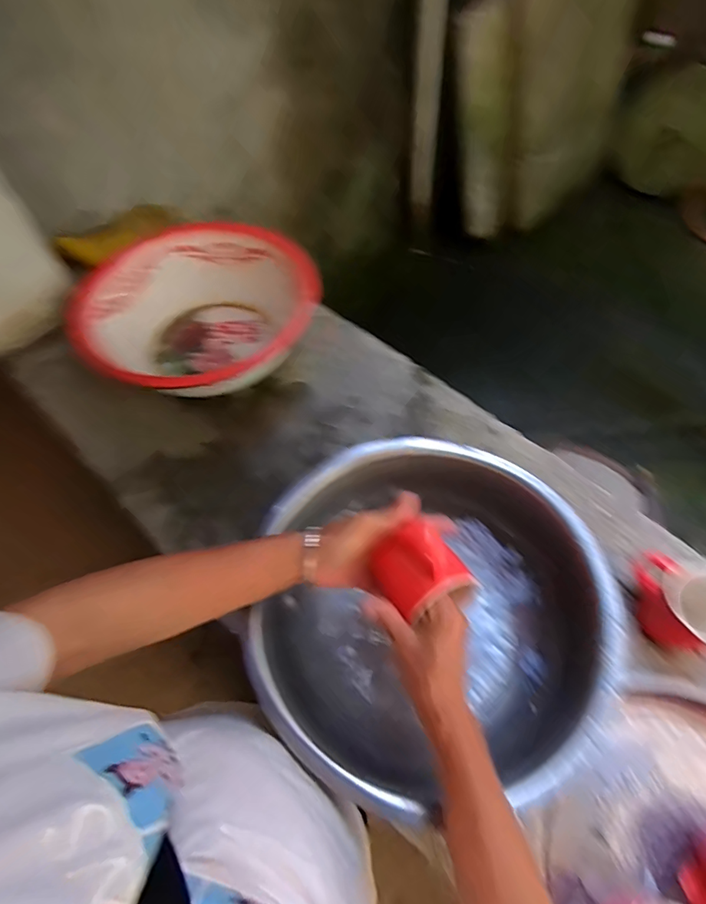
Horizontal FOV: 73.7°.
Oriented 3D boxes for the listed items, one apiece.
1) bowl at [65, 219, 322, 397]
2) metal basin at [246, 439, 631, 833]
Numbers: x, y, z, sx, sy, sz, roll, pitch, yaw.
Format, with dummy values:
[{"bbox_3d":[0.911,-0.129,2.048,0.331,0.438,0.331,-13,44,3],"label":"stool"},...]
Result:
[{"bbox_3d":[-0.249,-0.232,0.756,0.332,0.115,0.315,-1,61,1],"label":"bowl"},{"bbox_3d":[0.093,0.167,0.521,0.318,0.134,0.326,-1,61,1],"label":"metal basin"}]

